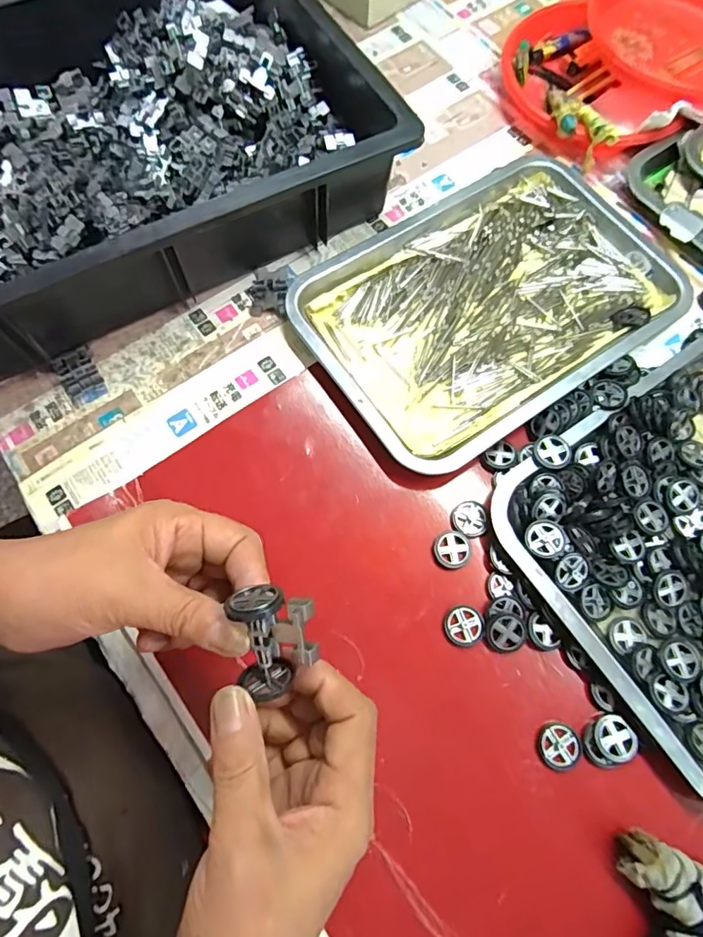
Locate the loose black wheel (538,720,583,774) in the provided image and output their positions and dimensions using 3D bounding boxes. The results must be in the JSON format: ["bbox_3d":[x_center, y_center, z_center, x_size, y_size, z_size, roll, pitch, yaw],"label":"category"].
[{"bbox_3d":[0.135,0.180,0.337,0.026,0.005,0.027,0,71,0],"label":"loose black wheel"}]

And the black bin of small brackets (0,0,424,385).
[{"bbox_3d":[-0.207,-0.273,0.443,0.438,0.092,0.310,-29,73,-10],"label":"black bin of small brackets"}]

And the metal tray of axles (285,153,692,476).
[{"bbox_3d":[0.126,-0.148,0.446,0.320,0.020,0.211,-33,74,-11],"label":"metal tray of axles"}]

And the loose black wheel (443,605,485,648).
[{"bbox_3d":[0.079,0.110,0.364,0.027,0.004,0.028,0,71,0],"label":"loose black wheel"}]

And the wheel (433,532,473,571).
[{"bbox_3d":[0.075,0.060,0.380,0.027,0.005,0.027,0,71,0],"label":"wheel"}]

